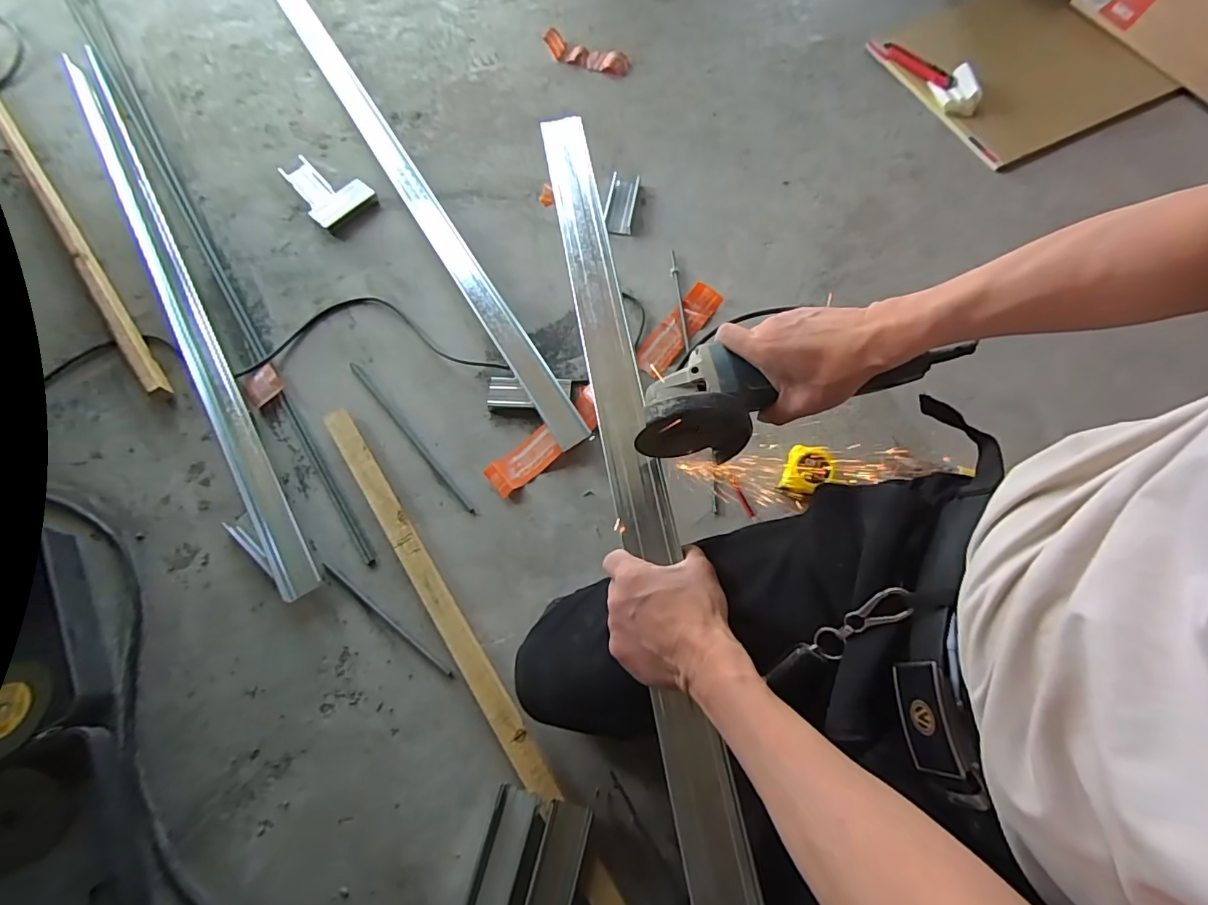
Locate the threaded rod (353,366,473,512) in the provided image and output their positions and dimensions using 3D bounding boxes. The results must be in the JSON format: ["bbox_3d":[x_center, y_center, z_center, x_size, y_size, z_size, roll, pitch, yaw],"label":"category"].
[{"bbox_3d":[-0.288,-0.022,0.759,0.014,0.007,0.306,-39,76,-14],"label":"threaded rod"}]

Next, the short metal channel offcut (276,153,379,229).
[{"bbox_3d":[-0.500,-0.473,0.917,0.167,0.020,0.105,42,75,12],"label":"short metal channel offcut"}]

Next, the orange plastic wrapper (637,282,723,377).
[{"bbox_3d":[0.118,-0.198,0.818,0.055,0.020,0.176,38,74,11],"label":"orange plastic wrapper"}]

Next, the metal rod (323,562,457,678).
[{"bbox_3d":[-0.281,0.216,0.661,0.221,0.008,0.010,36,74,10],"label":"metal rod"}]

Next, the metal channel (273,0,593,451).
[{"bbox_3d":[-0.386,-0.530,0.923,0.062,0.028,1.300,-30,74,-11],"label":"metal channel"}]

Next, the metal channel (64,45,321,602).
[{"bbox_3d":[-0.700,-0.277,0.825,0.059,0.029,1.158,-30,74,-11],"label":"metal channel"}]

